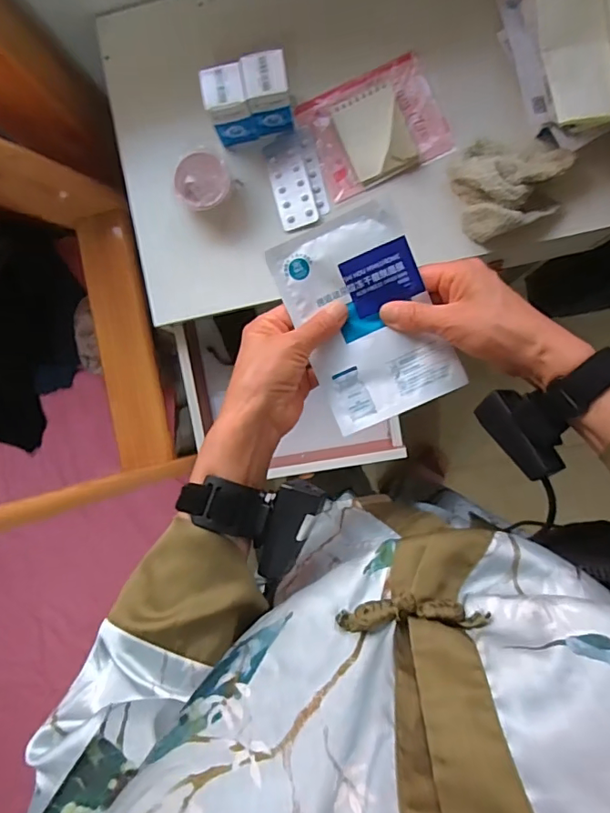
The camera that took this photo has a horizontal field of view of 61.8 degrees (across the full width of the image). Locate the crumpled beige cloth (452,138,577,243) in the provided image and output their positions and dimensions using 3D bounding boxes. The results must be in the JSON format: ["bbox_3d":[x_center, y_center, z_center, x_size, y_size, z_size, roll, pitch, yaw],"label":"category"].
[{"bbox_3d":[0.239,-0.257,0.580,0.127,0.042,0.105,-17,88,4],"label":"crumpled beige cloth"}]

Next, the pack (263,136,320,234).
[{"bbox_3d":[-0.018,-0.272,0.621,0.045,0.004,0.110,-16,88,4],"label":"pack"}]

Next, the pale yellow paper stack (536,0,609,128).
[{"bbox_3d":[0.285,-0.381,0.534,0.073,0.034,0.167,-10,88,4],"label":"pale yellow paper stack"}]

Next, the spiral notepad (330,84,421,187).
[{"bbox_3d":[0.085,-0.323,0.598,0.077,0.029,0.100,-24,87,4],"label":"spiral notepad"}]

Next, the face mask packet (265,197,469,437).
[{"bbox_3d":[0.049,-0.070,0.406,0.105,0.013,0.158,-23,93,7],"label":"face mask packet"}]

